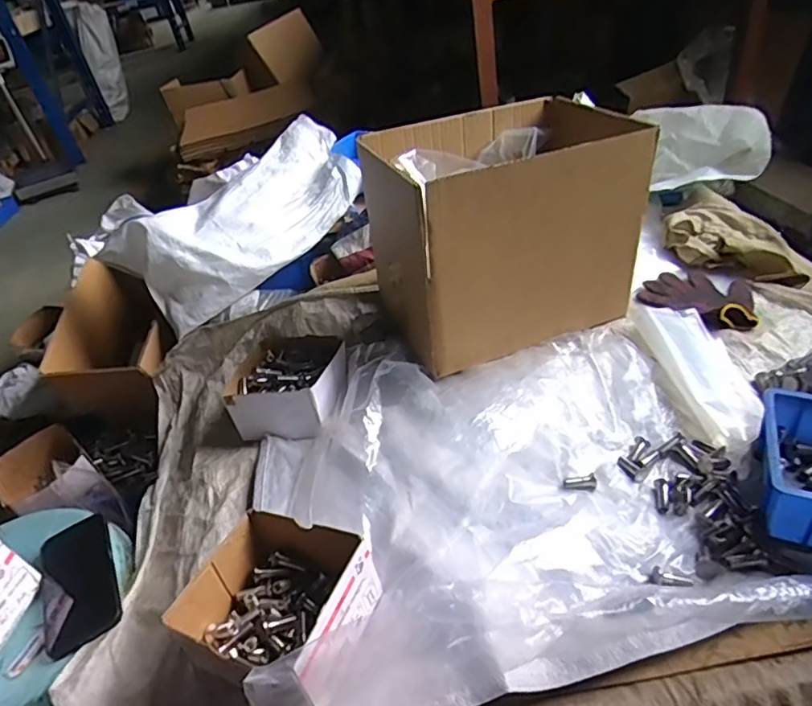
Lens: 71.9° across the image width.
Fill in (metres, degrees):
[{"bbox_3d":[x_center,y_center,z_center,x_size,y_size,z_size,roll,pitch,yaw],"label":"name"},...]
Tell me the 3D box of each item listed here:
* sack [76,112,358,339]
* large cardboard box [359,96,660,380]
[{"bbox_3d":[-0.309,-0.244,1.035,0.485,0.211,0.207,-34,43,-26],"label":"sack"},{"bbox_3d":[0.125,-0.181,0.794,0.319,0.268,0.273,-19,38,-8],"label":"large cardboard box"}]

